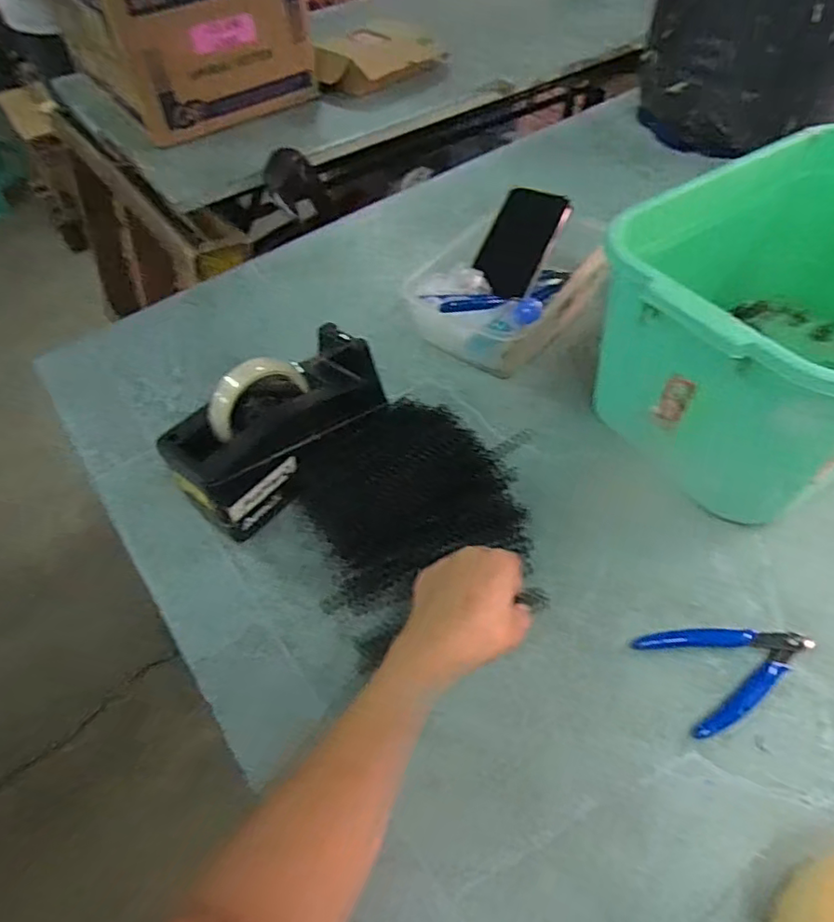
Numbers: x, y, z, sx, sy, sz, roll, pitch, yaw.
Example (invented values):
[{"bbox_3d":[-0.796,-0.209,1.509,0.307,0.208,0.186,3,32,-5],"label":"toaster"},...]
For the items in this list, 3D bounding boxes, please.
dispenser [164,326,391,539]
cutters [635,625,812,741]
[{"bbox_3d":[-0.123,-0.043,0.526,0.076,0.095,0.205,35,63,26],"label":"dispenser"},{"bbox_3d":[0.230,0.143,0.424,0.115,0.006,0.073,-18,54,-10],"label":"cutters"}]

